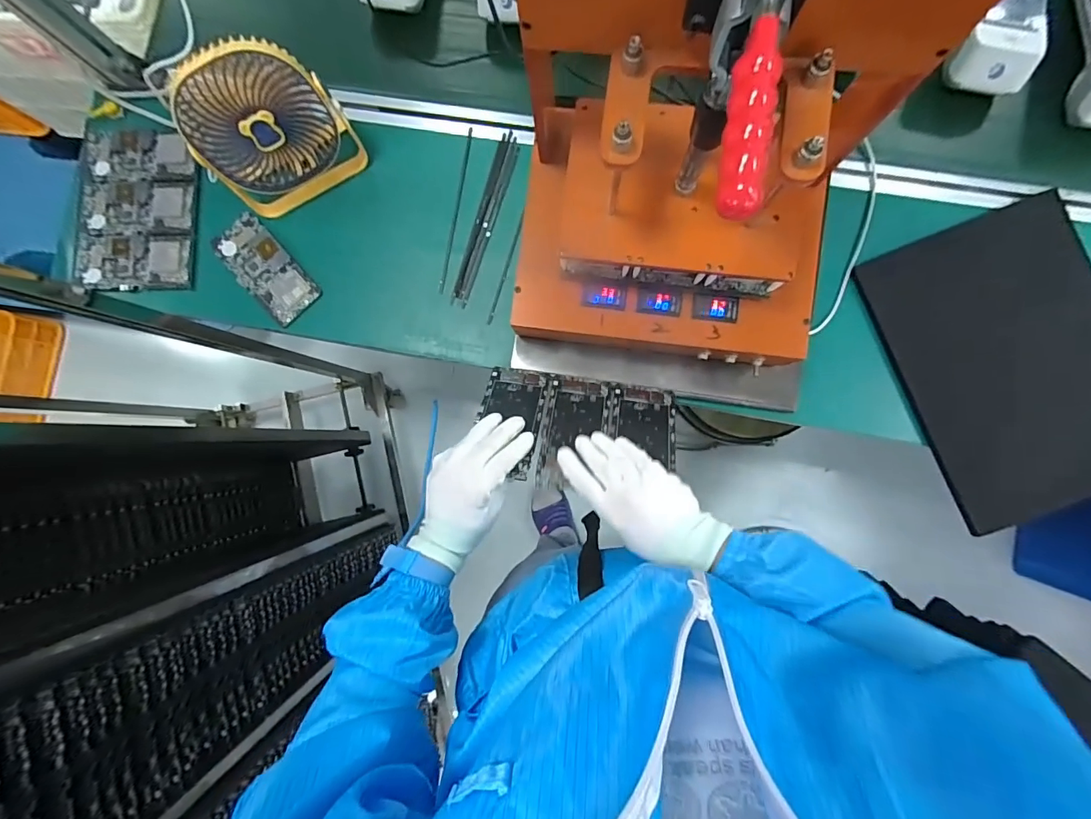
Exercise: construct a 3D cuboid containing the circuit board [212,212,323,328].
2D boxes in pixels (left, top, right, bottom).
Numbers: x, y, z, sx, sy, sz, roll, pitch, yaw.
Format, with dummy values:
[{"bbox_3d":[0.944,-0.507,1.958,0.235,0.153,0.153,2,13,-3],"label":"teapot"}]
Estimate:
[{"bbox_3d":[-0.369,-0.183,0.613,0.072,0.010,0.150,-43,85,1],"label":"circuit board"}]

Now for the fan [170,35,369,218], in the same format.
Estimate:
[{"bbox_3d":[-0.323,-0.328,0.539,0.162,0.173,0.074,-32,65,1],"label":"fan"}]

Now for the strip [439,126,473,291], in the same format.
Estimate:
[{"bbox_3d":[-0.115,-0.257,0.603,0.009,0.004,0.217,11,88,5],"label":"strip"}]

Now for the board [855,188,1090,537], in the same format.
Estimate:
[{"bbox_3d":[0.558,-0.053,0.547,0.249,0.019,0.346,-22,90,-1],"label":"board"}]

